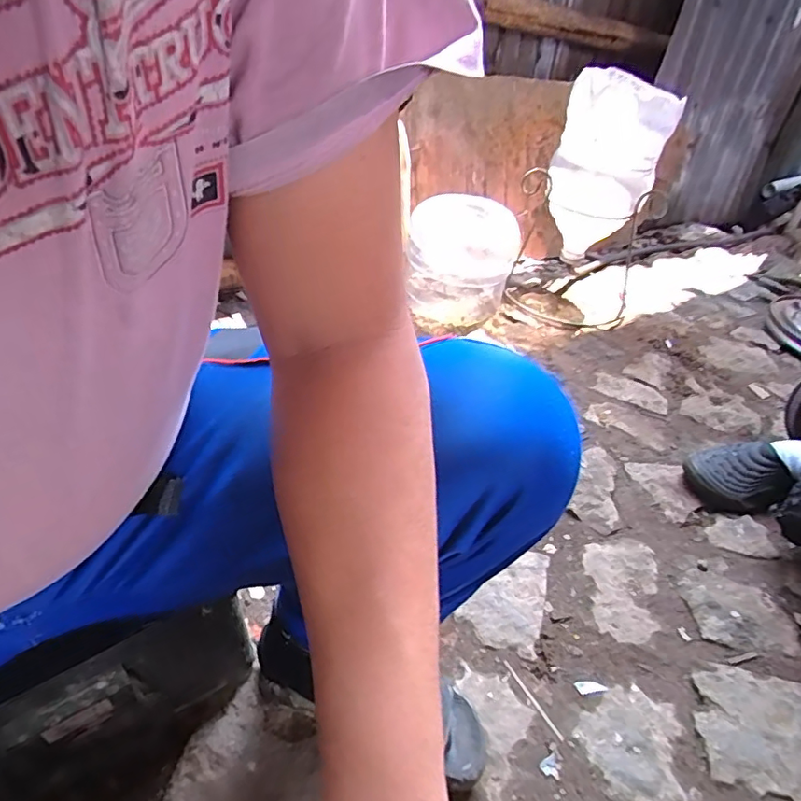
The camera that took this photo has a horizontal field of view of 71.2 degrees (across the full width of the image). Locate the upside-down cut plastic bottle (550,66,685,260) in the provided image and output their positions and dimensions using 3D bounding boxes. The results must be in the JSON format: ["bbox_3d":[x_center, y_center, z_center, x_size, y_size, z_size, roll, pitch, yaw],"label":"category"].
[{"bbox_3d":[0.477,-0.537,1.325,0.243,0.398,0.142,16,40,14],"label":"upside-down cut plastic bottle"}]

